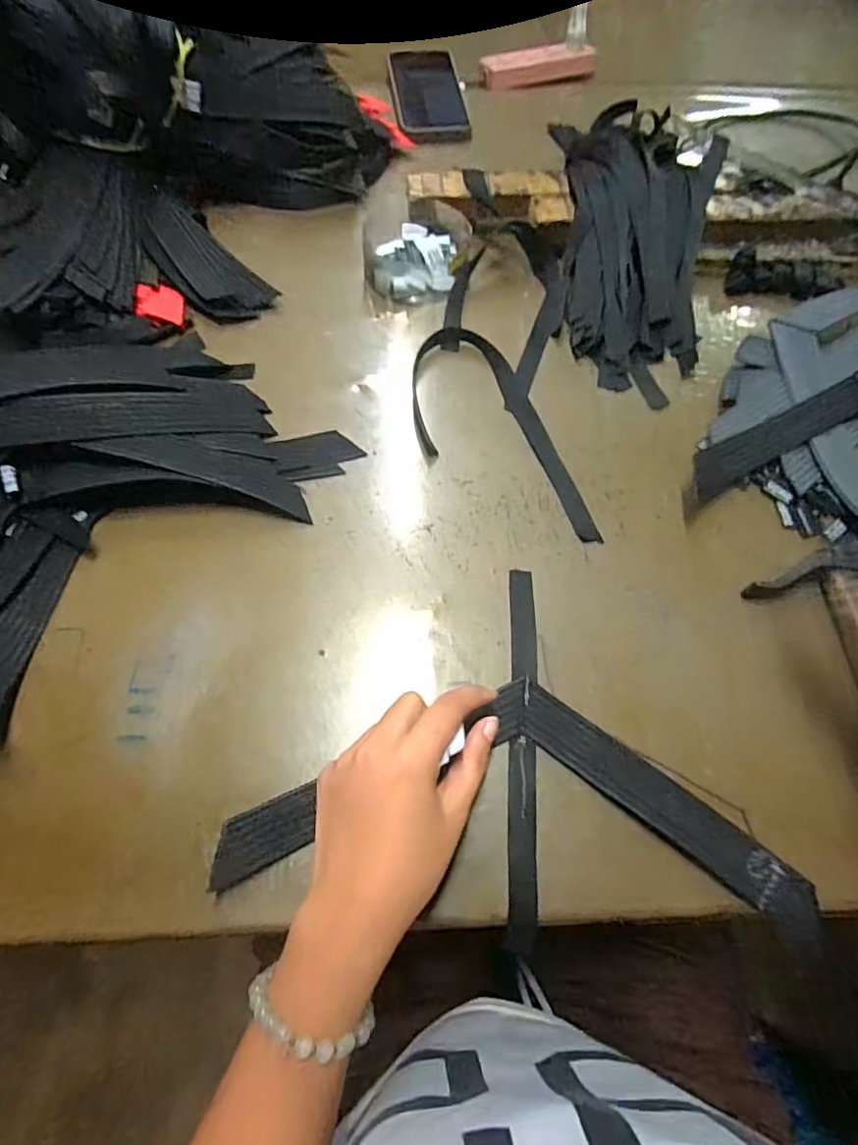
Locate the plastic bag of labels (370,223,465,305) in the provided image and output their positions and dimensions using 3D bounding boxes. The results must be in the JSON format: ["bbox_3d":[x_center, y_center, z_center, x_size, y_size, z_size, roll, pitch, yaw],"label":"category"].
[{"bbox_3d":[-0.013,-0.298,0.517,0.080,0.027,0.093,1,66,-2],"label":"plastic bag of labels"}]

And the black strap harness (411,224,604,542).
[{"bbox_3d":[0.056,-0.175,0.460,0.137,0.031,0.313,0,66,-2],"label":"black strap harness"}]

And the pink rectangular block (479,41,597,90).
[{"bbox_3d":[0.137,-0.637,0.691,0.147,0.030,0.027,-13,67,-8],"label":"pink rectangular block"}]

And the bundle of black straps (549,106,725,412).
[{"bbox_3d":[0.200,-0.307,0.513,0.154,0.047,0.333,6,78,1],"label":"bundle of black straps"}]

